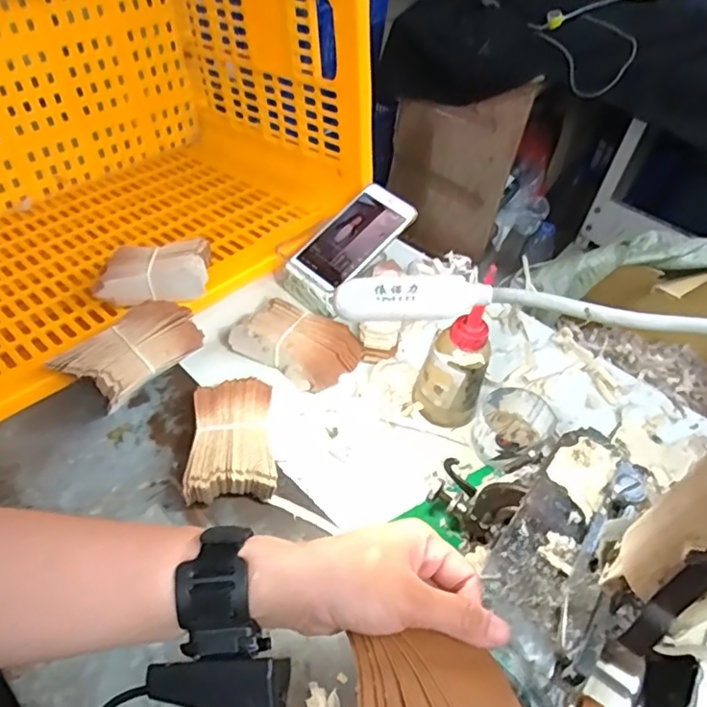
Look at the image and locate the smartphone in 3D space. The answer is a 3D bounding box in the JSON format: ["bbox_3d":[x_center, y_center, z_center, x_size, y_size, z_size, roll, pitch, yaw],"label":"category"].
[{"bbox_3d":[0.001,-0.140,0.691,0.077,0.014,0.143,43,88,8],"label":"smartphone"}]

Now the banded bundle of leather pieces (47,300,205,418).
[{"bbox_3d":[-0.213,-0.002,0.563,0.129,0.027,0.066,-39,100,-27],"label":"banded bundle of leather pieces"}]

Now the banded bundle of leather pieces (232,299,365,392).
[{"bbox_3d":[-0.058,-0.009,0.617,0.125,0.048,0.075,24,51,16],"label":"banded bundle of leather pieces"}]

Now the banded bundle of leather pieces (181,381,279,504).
[{"bbox_3d":[-0.113,0.080,0.531,0.079,0.047,0.119,-4,49,-8],"label":"banded bundle of leather pieces"}]

